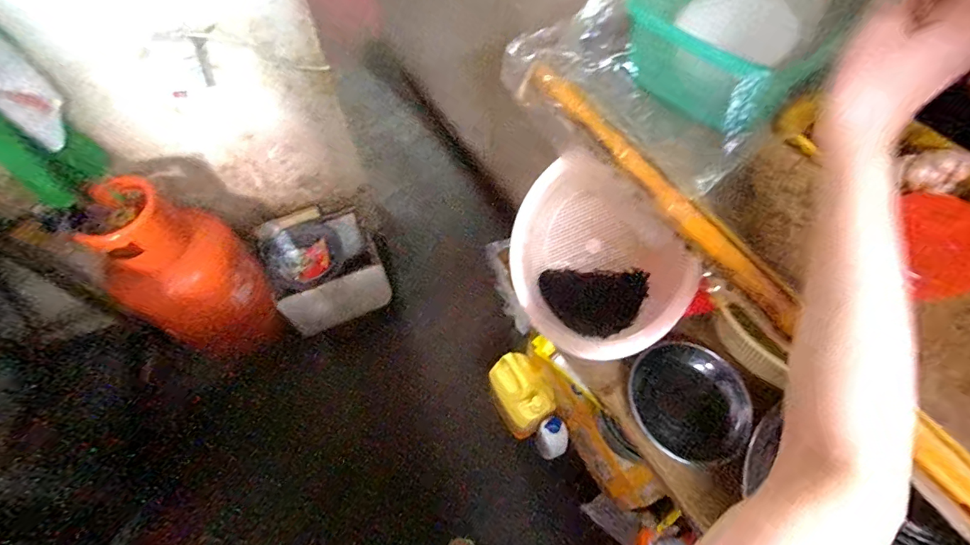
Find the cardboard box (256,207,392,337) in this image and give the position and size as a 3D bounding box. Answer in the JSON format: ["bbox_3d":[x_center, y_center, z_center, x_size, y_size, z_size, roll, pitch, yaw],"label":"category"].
[{"bbox_3d":[-0.510,-0.013,1.441,0.314,0.250,0.311,-23,59,-14],"label":"cardboard box"}]

